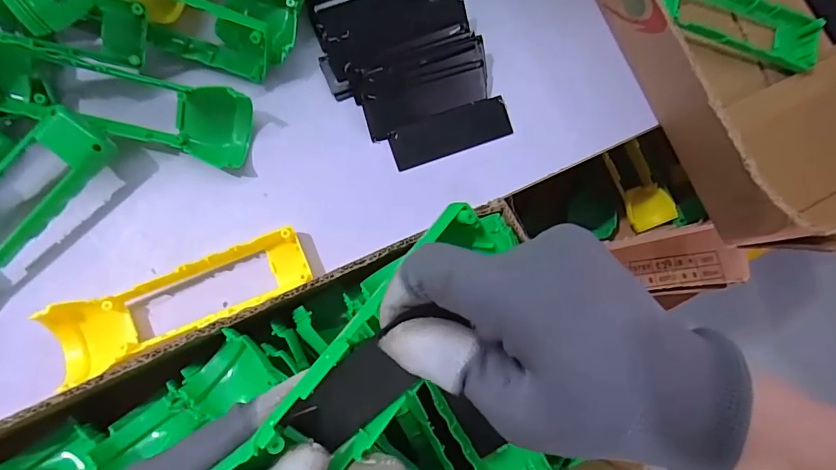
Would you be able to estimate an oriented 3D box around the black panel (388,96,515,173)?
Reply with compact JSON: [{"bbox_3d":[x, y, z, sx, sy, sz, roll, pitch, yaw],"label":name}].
[{"bbox_3d":[0.025,-0.076,0.342,0.090,0.005,0.030,-20,102,-6],"label":"black panel"}]

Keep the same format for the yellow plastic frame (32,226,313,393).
[{"bbox_3d":[-0.156,0.043,0.302,0.169,0.027,0.047,-23,86,-9],"label":"yellow plastic frame"}]

